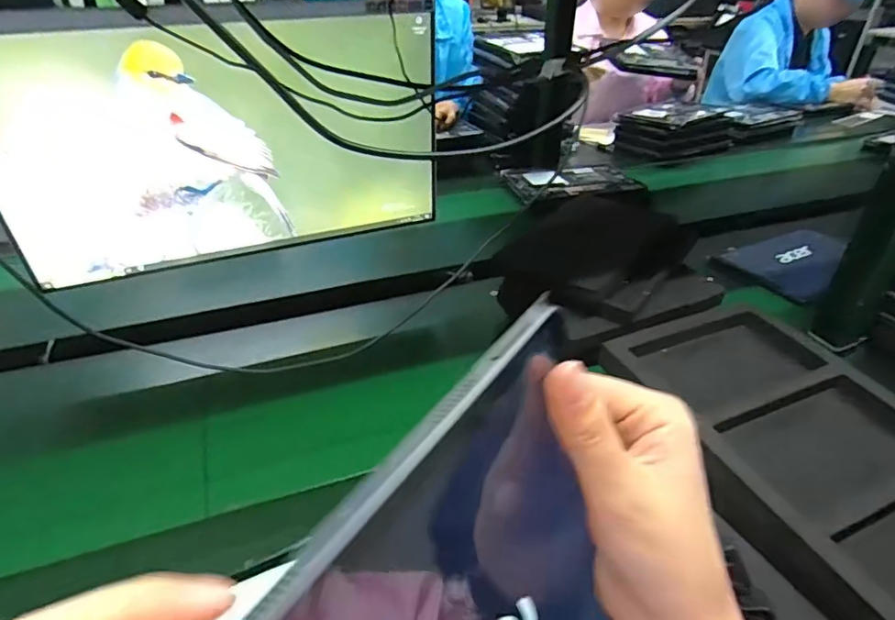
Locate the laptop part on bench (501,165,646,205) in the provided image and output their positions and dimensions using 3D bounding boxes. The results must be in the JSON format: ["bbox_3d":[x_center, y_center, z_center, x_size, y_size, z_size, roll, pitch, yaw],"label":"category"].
[{"bbox_3d":[0.255,-0.263,1.111,0.253,0.024,0.150,-6,38,-7],"label":"laptop part on bench"}]

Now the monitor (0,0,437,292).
[{"bbox_3d":[-0.241,-0.186,0.607,0.476,0.270,0.030,-11,36,-19],"label":"monitor"}]

